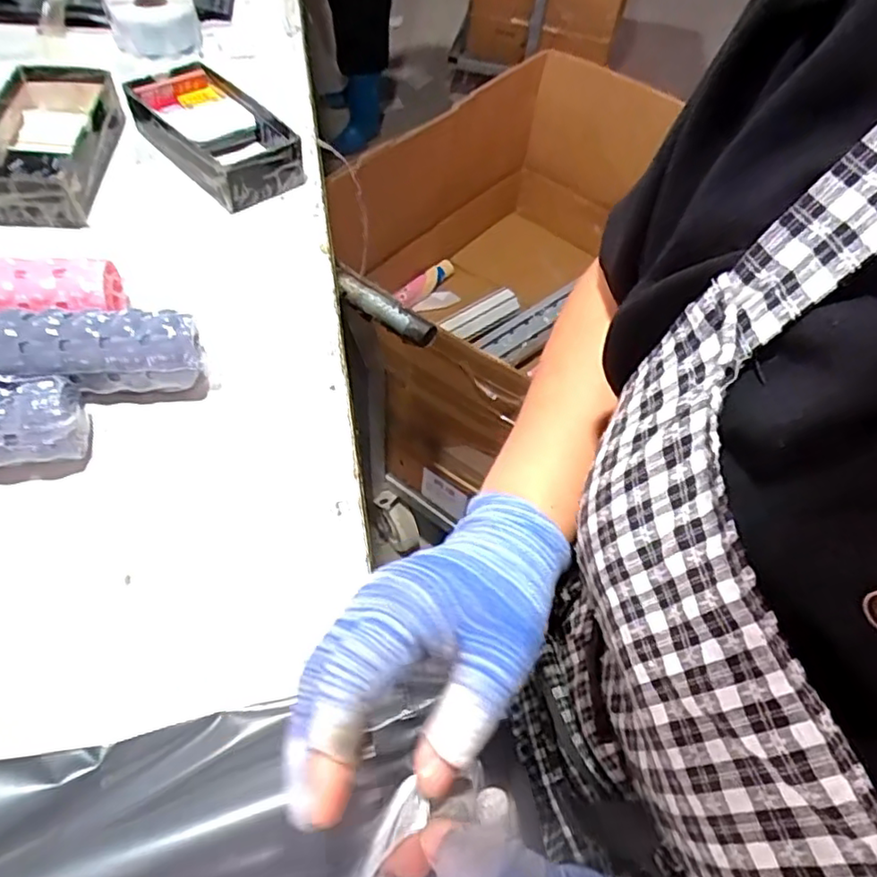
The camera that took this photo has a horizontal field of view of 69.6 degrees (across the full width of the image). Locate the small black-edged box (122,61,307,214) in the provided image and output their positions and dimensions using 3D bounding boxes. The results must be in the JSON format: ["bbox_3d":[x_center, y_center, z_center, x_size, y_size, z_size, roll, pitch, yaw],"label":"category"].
[{"bbox_3d":[-0.260,-0.352,0.741,0.111,0.065,0.210,-36,65,-27],"label":"small black-edged box"}]

